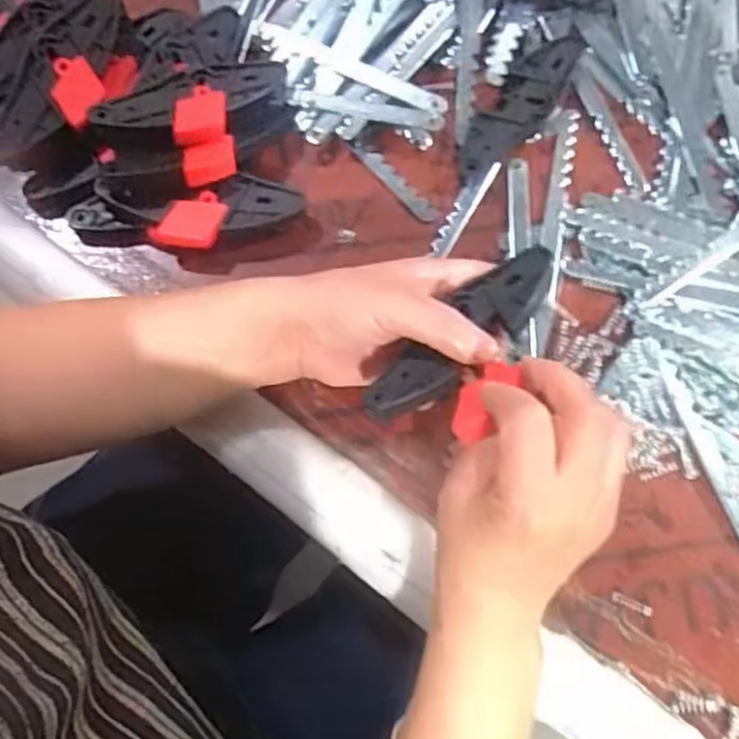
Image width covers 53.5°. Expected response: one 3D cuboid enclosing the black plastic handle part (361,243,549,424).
[{"bbox_3d":[0.049,-0.019,0.378,0.126,0.013,0.038,-43,78,-10],"label":"black plastic handle part"}]

